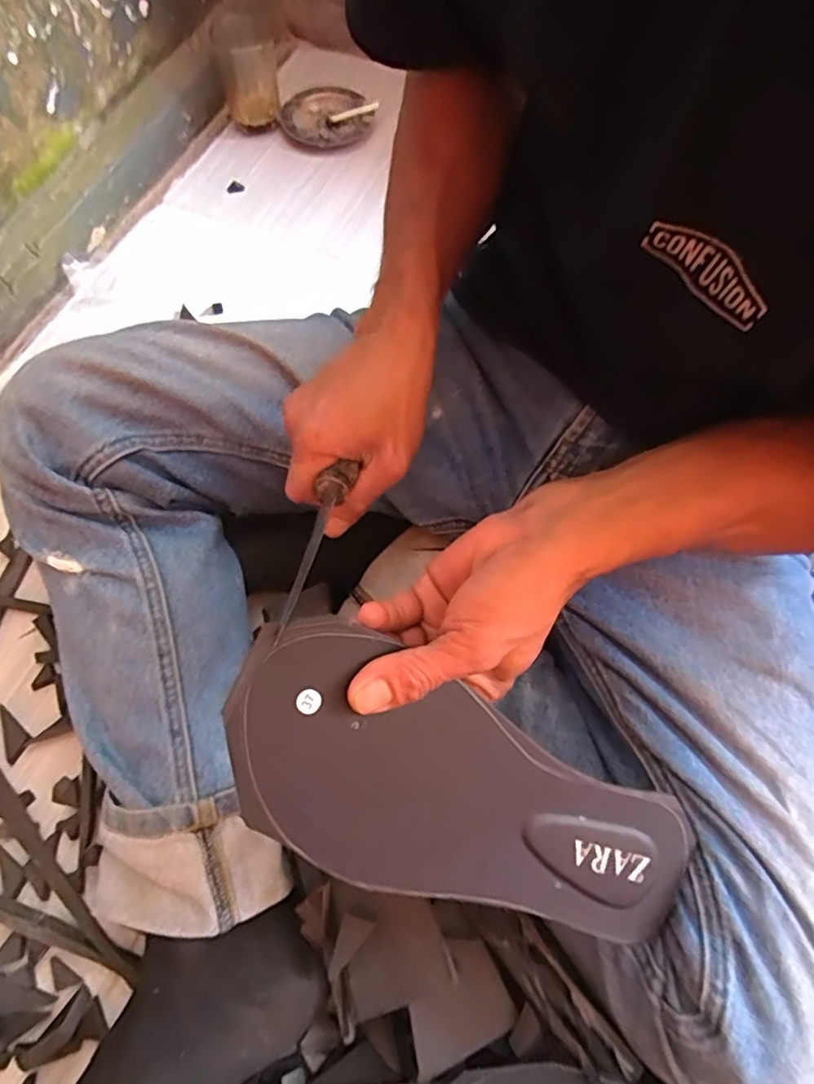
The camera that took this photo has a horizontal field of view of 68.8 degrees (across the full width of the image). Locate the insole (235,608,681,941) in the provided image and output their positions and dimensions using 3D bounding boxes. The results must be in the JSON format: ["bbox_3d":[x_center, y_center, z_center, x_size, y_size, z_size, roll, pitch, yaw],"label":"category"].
[{"bbox_3d":[0.029,0.126,0.281,0.247,0.010,0.094,32,80,-15],"label":"insole"}]

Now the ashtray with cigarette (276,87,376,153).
[{"bbox_3d":[-0.100,-0.545,0.764,0.106,0.018,0.105,33,70,13],"label":"ashtray with cigarette"}]

